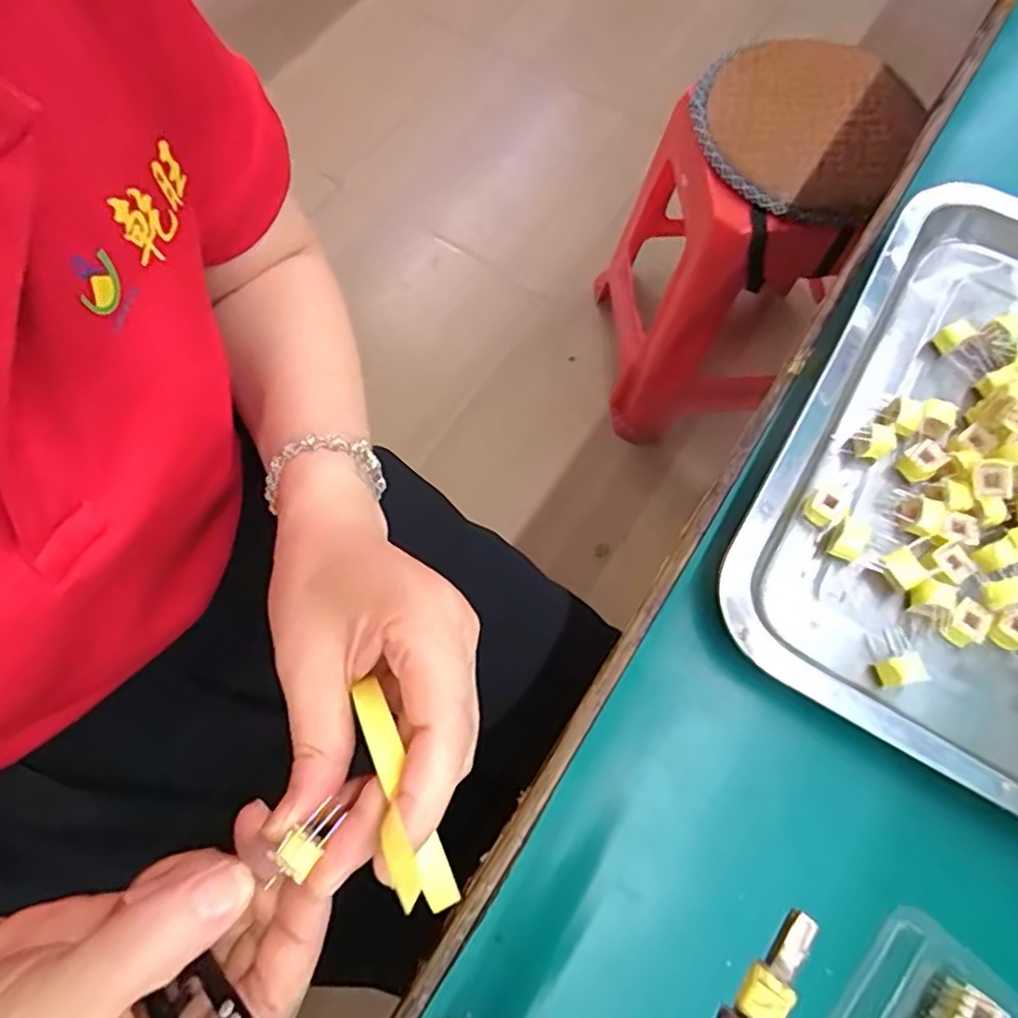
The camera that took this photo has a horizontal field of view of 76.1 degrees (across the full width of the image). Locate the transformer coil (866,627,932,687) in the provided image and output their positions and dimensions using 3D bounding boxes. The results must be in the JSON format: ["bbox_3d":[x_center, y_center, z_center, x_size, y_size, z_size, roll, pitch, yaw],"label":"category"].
[{"bbox_3d":[0.160,0.061,0.268,0.016,0.018,0.024,-3,70,-1],"label":"transformer coil"}]

